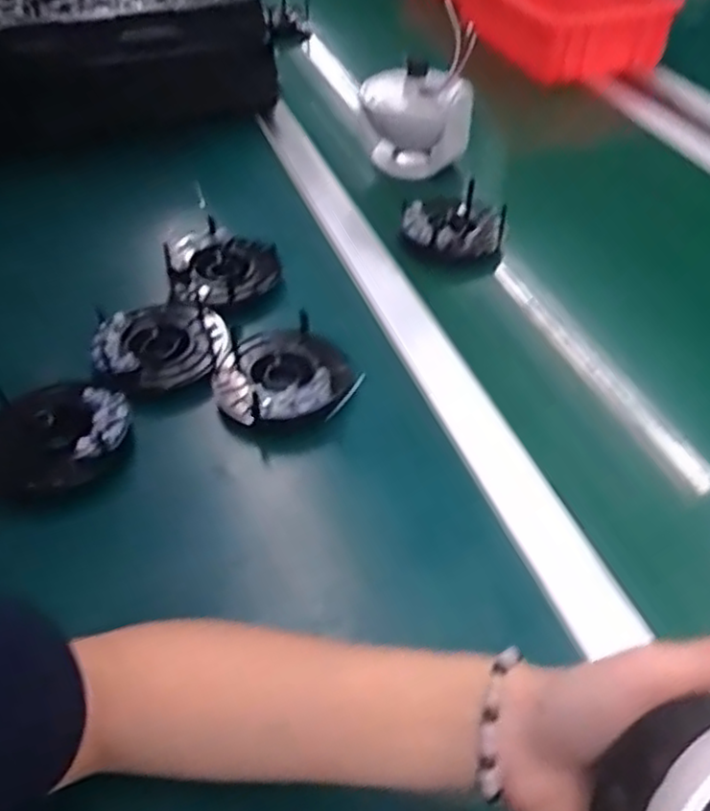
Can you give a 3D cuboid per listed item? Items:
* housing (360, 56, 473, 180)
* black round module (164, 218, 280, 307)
[{"bbox_3d":[0.067,-0.313,0.783,0.102,0.125,0.111,-5,46,-4],"label":"housing"},{"bbox_3d":[-0.123,-0.126,0.641,0.087,0.037,0.093,-30,53,-26],"label":"black round module"}]

